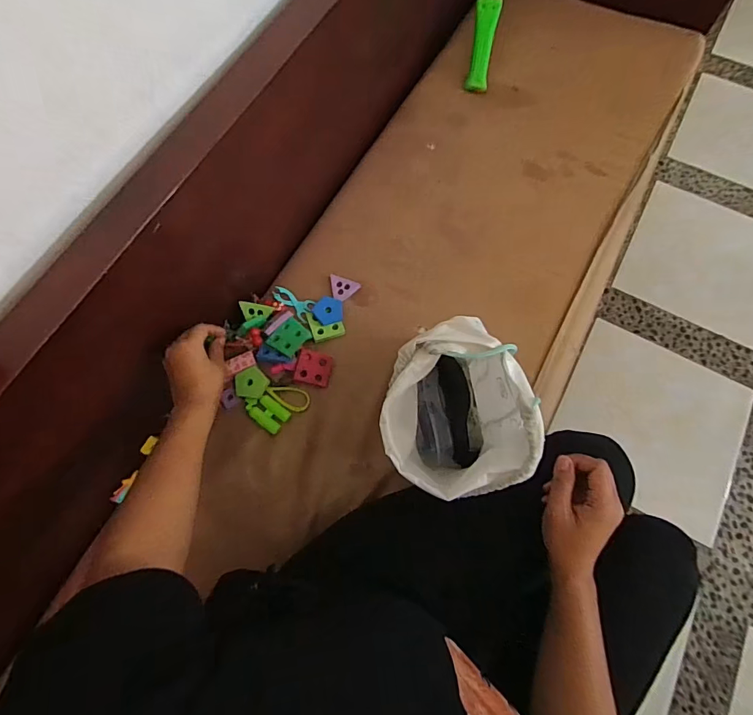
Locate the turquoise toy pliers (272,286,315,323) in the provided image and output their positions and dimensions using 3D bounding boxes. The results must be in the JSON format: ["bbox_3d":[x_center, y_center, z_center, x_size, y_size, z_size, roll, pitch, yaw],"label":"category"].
[{"bbox_3d":[-0.139,-0.089,0.721,0.074,0.014,0.041,24,72,9],"label":"turquoise toy pliers"}]

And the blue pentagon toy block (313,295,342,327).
[{"bbox_3d":[-0.079,-0.075,0.718,0.046,0.009,0.047,-4,70,-1],"label":"blue pentagon toy block"}]

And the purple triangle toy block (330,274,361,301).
[{"bbox_3d":[-0.058,-0.114,0.736,0.051,0.009,0.040,19,71,7],"label":"purple triangle toy block"}]

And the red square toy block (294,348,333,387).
[{"bbox_3d":[-0.098,0.017,0.685,0.054,0.008,0.052,13,85,-8],"label":"red square toy block"}]

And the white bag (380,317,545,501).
[{"bbox_3d":[0.079,0.071,0.522,0.145,0.213,0.179,-6,70,-2],"label":"white bag"}]

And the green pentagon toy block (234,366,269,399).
[{"bbox_3d":[-0.190,0.038,0.672,0.048,0.009,0.047,-6,70,-2],"label":"green pentagon toy block"}]

